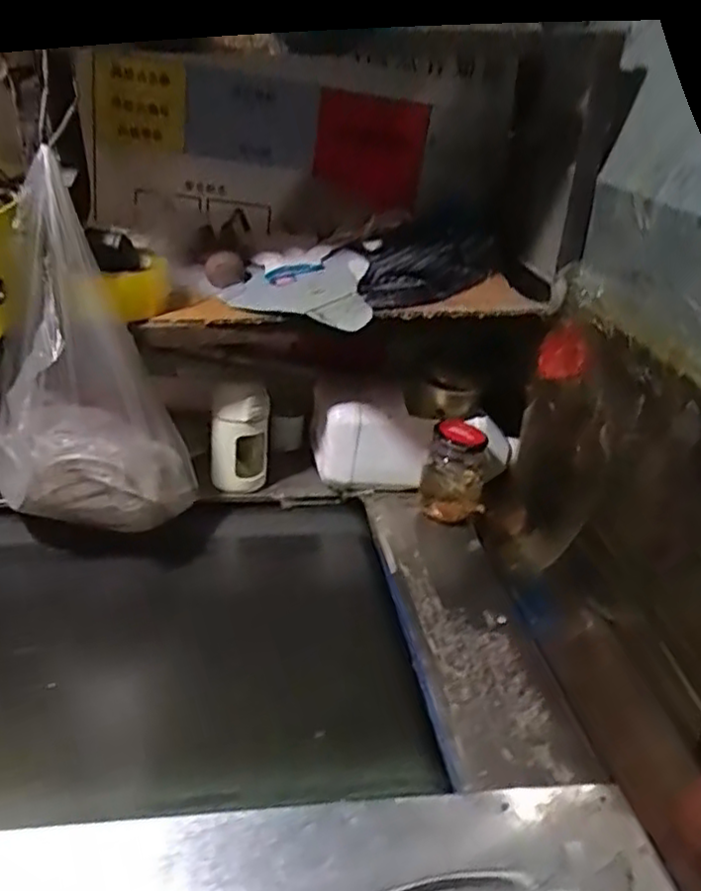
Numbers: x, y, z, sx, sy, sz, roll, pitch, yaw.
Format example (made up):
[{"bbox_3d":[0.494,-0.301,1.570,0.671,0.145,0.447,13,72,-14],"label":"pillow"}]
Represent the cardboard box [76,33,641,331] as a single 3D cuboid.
[{"bbox_3d":[-0.022,-0.322,0.893,0.611,0.270,0.410,-1,29,-9],"label":"cardboard box"}]

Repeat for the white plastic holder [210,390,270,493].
[{"bbox_3d":[-0.149,0.001,0.967,0.075,0.138,0.043,1,29,-6],"label":"white plastic holder"}]

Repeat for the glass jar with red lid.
[{"bbox_3d":[0.140,0.041,0.962,0.084,0.144,0.066,6,29,4],"label":"glass jar with red lid"}]

